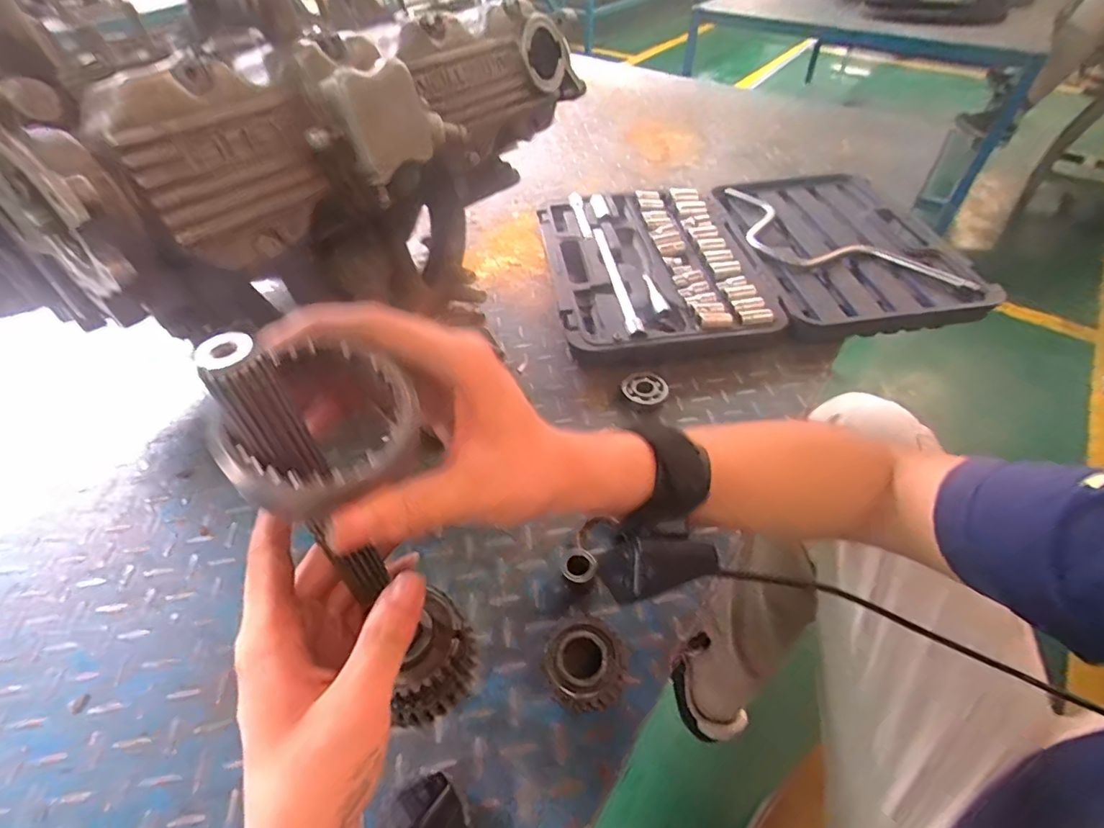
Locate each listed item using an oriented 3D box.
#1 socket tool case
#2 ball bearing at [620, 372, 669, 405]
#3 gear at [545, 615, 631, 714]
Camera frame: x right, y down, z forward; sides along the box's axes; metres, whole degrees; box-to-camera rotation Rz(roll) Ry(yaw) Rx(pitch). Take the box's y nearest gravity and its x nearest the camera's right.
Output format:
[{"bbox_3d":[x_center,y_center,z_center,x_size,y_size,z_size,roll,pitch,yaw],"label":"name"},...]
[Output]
[{"bbox_3d":[0.274,-0.233,0.765,0.554,0.060,0.382,-6,49,-6],"label":"socket tool case"},{"bbox_3d":[0.109,-0.031,0.595,0.046,0.012,0.045,0,49,0],"label":"ball bearing"},{"bbox_3d":[0.027,0.186,0.390,0.060,0.030,0.062,0,49,0],"label":"gear"}]

